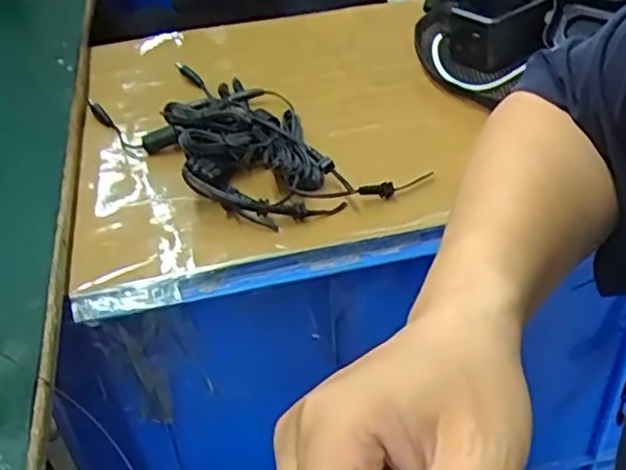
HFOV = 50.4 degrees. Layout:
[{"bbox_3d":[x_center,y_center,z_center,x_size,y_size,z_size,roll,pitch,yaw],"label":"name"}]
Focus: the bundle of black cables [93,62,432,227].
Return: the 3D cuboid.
[{"bbox_3d":[-0.065,-0.082,0.507,0.143,0.036,0.273,-30,45,-29],"label":"bundle of black cables"}]

